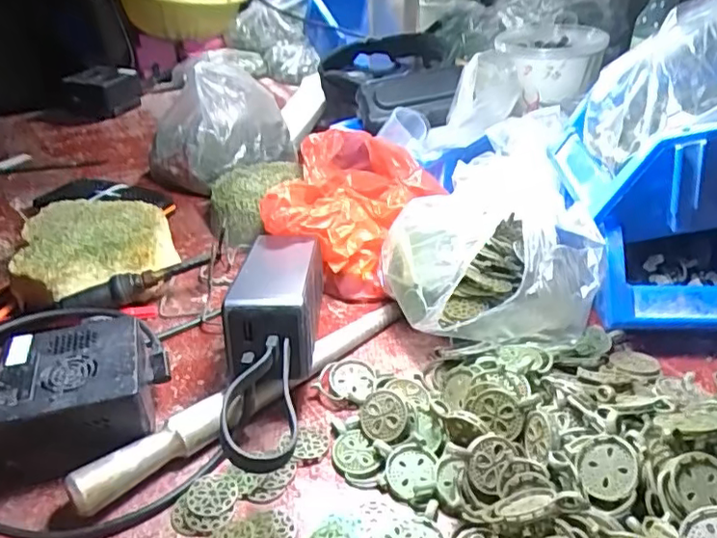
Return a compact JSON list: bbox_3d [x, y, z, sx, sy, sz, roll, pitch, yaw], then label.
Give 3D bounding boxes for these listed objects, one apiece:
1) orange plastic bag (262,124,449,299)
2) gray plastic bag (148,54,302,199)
[{"bbox_3d":[-0.013,-0.046,0.481,0.125,0.079,0.134,18,38,27],"label":"orange plastic bag"},{"bbox_3d":[-0.142,-0.146,0.583,0.139,0.113,0.087,-11,35,-13],"label":"gray plastic bag"}]

